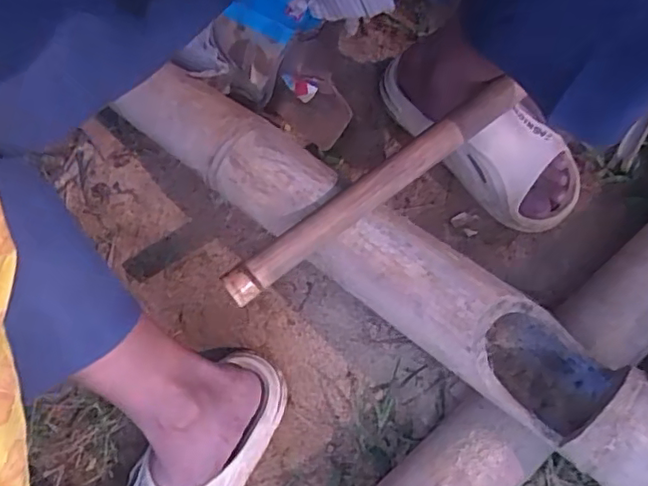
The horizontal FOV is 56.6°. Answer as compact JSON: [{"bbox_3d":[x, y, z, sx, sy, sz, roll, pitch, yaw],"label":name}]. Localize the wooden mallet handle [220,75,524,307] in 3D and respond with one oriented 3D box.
[{"bbox_3d":[0.052,-0.056,0.557,0.337,0.027,0.030,-37,76,-11],"label":"wooden mallet handle"}]

